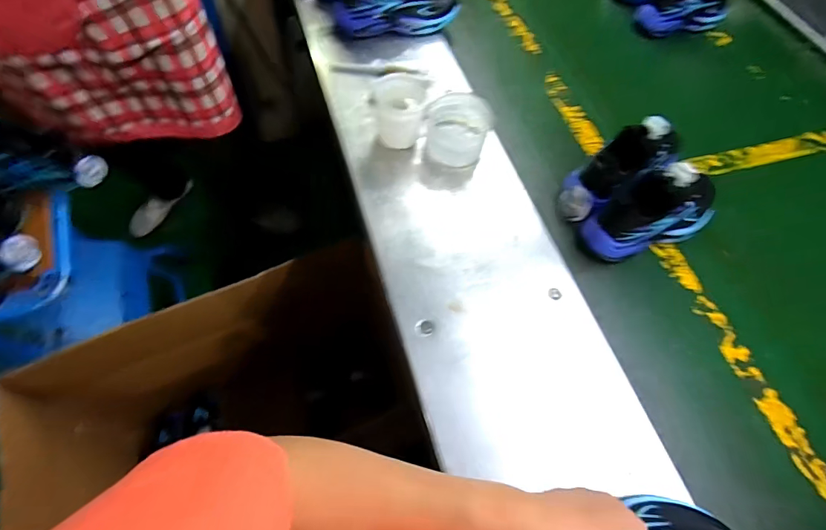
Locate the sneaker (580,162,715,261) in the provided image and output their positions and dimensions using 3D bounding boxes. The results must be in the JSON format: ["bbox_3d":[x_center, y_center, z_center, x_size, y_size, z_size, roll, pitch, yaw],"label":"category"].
[{"bbox_3d":[0.339,-0.084,0.577,0.210,0.114,0.083,-18,64,-12],"label":"sneaker"}]

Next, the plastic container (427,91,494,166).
[{"bbox_3d":[0.065,-0.195,0.629,0.092,0.074,0.089,11,62,3],"label":"plastic container"}]

